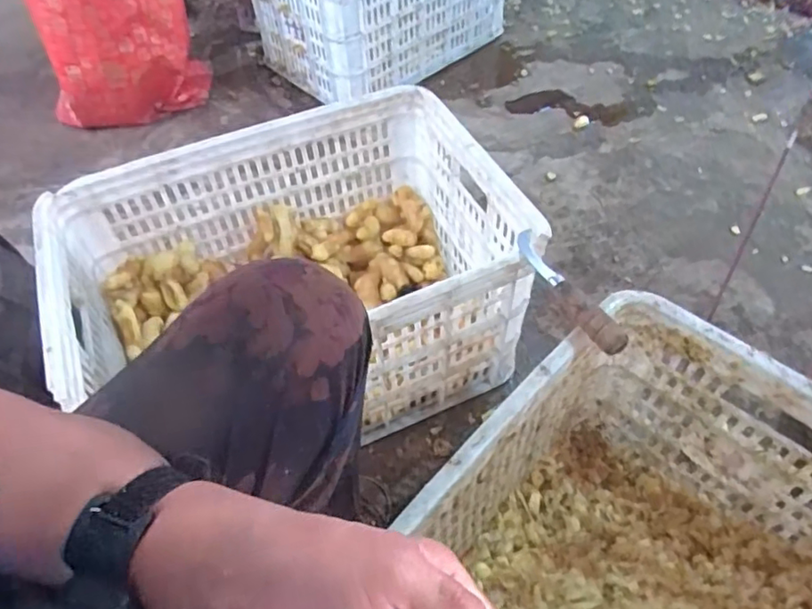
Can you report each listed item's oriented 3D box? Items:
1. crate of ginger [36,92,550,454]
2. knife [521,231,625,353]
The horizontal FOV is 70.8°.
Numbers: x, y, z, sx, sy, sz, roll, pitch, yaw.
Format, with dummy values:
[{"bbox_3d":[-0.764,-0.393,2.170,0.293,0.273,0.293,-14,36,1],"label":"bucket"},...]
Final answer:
[{"bbox_3d":[-0.133,-0.021,0.771,0.524,0.307,0.355,-22,56,-13],"label":"crate of ginger"},{"bbox_3d":[0.159,-0.017,0.580,0.026,0.027,0.185,-19,42,-9],"label":"knife"}]

